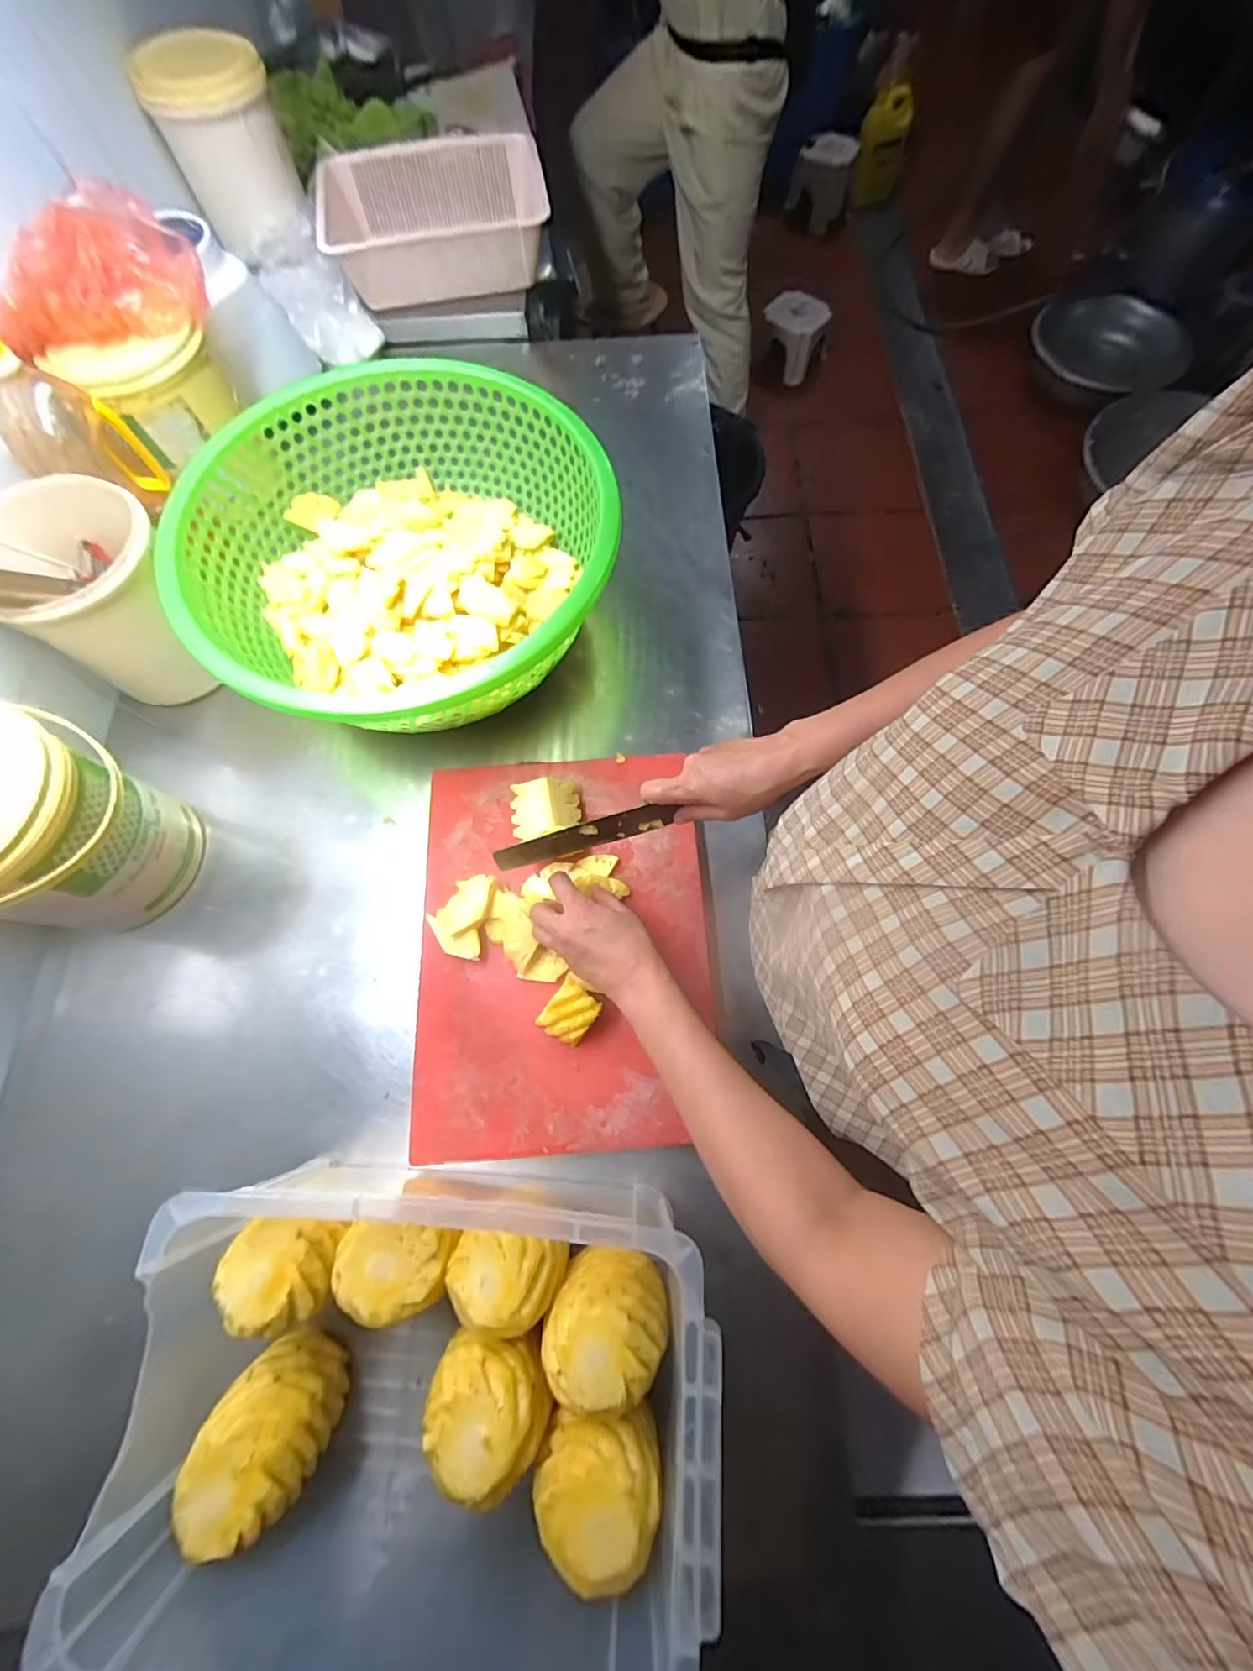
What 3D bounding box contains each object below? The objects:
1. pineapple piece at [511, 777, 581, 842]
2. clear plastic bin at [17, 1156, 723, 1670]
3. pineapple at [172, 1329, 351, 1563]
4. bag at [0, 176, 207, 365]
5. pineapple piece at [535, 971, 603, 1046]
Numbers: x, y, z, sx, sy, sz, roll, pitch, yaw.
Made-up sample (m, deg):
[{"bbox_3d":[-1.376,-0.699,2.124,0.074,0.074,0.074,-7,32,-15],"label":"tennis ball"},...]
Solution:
[{"bbox_3d":[-0.089,-0.027,0.593,0.071,0.039,0.062,-11,72,-2],"label":"pineapple piece"},{"bbox_3d":[-0.137,0.396,0.397,0.384,0.151,0.248,4,72,3],"label":"clear plastic bin"},{"bbox_3d":[-0.268,0.451,0.406,0.078,0.103,0.070,23,74,9],"label":"pineapple"},{"bbox_3d":[-0.578,-0.601,0.575,0.207,0.080,0.095,-16,72,-4],"label":"bag"},{"bbox_3d":[-0.053,0.172,0.522,0.045,0.042,0.055,33,75,12],"label":"pineapple piece"}]

